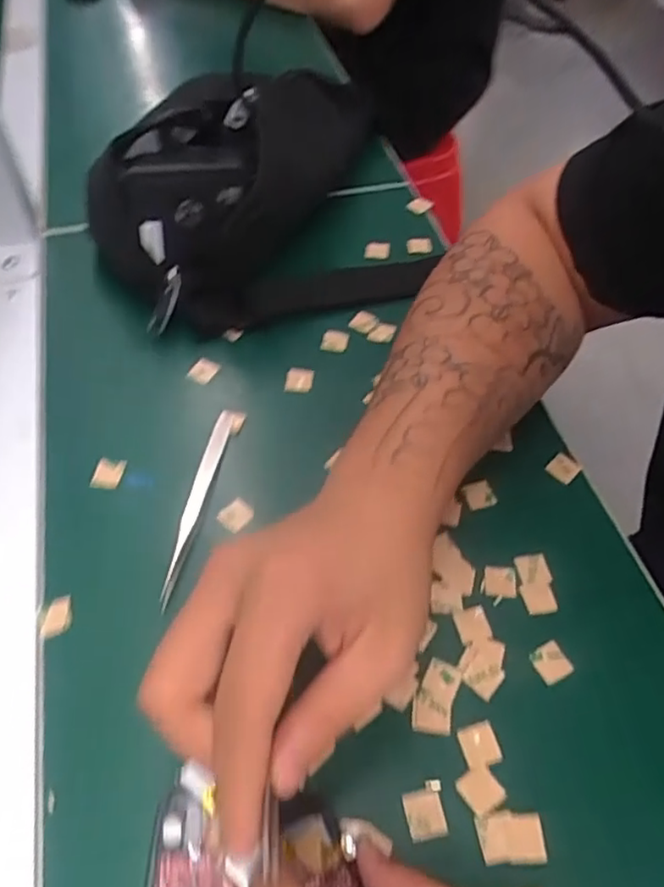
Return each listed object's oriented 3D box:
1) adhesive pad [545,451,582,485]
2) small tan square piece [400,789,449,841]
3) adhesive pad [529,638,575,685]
[{"bbox_3d":[0.133,0.013,0.372,0.015,0.004,0.016,39,62,25],"label":"adhesive pad"},{"bbox_3d":[0.038,0.150,0.263,0.015,0.004,0.017,-9,54,-7],"label":"small tan square piece"},{"bbox_3d":[0.103,0.102,0.303,0.016,0.004,0.016,-22,57,-16],"label":"adhesive pad"}]

